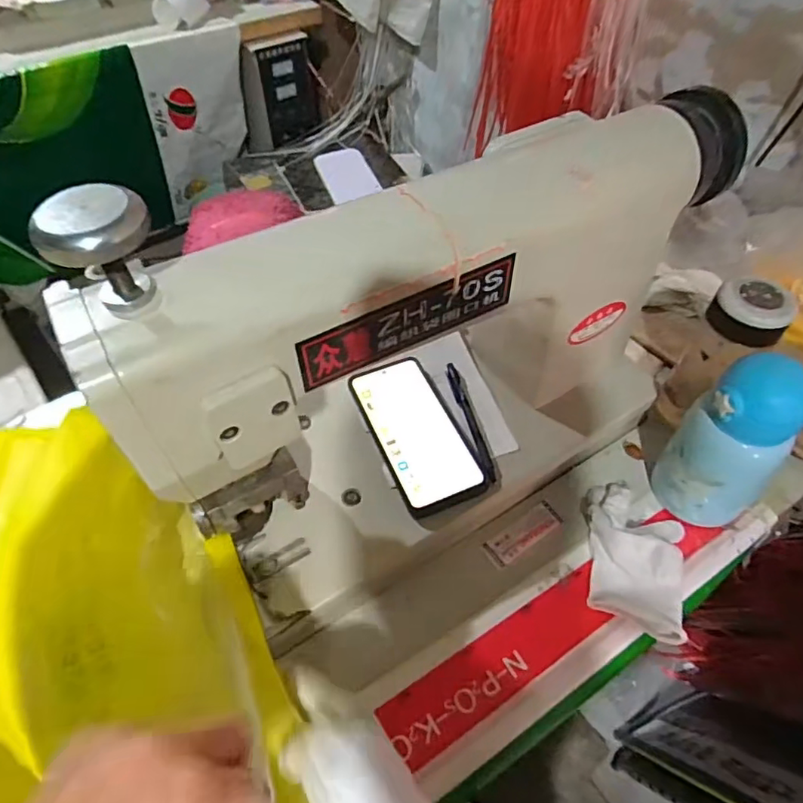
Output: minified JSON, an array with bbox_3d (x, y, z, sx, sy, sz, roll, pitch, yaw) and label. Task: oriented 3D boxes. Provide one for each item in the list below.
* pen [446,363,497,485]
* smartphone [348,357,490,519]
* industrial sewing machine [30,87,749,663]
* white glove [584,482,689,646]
[{"bbox_3d":[0.067,0.017,0.542,0.013,0.007,0.139,-12,53,-8],"label":"pen"},{"bbox_3d":[0.014,0.026,0.530,0.079,0.015,0.163,-19,54,-14],"label":"smartphone"},{"bbox_3d":[0.059,-0.037,0.440,0.514,0.341,0.233,-29,57,-20],"label":"industrial sewing machine"},{"bbox_3d":[0.211,0.133,0.503,0.087,0.037,0.137,15,54,13],"label":"white glove"}]

